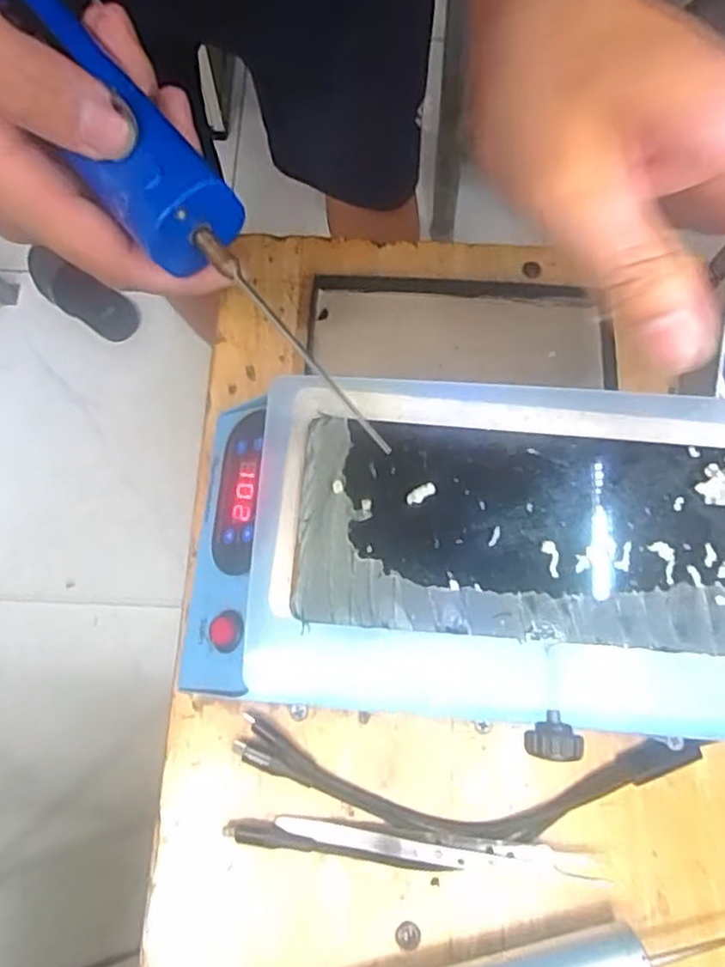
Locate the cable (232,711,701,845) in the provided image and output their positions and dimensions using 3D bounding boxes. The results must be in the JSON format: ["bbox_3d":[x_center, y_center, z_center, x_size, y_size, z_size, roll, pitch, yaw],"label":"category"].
[{"bbox_3d":[0.044,0.141,0.309,0.208,0.019,0.048,3,73,1],"label":"cable"}]

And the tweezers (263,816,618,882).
[{"bbox_3d":[0.035,0.168,0.302,0.148,0.014,0.012,5,73,1],"label":"tweezers"}]

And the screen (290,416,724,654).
[{"bbox_3d":[0.054,0.015,0.215,0.149,0.005,0.069,4,73,1],"label":"screen"}]

